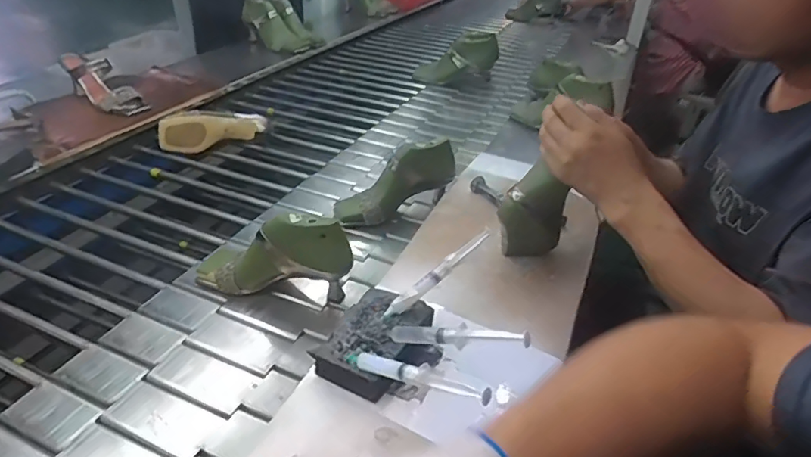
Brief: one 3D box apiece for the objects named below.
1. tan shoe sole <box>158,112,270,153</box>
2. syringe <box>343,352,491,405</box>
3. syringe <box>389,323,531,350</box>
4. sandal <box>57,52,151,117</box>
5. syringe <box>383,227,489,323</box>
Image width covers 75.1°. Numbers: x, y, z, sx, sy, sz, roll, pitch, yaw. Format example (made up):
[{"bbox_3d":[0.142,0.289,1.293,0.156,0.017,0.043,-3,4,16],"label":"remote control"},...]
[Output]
[{"bbox_3d":[-0.408,-0.207,1.134,0.224,0.077,0.065,-11,36,-19],"label":"tan shoe sole"},{"bbox_3d":[0.008,0.138,0.497,0.163,0.018,0.018,4,29,36],"label":"syringe"},{"bbox_3d":[0.050,0.108,0.528,0.153,0.017,0.017,-5,26,33],"label":"syringe"},{"bbox_3d":[-0.677,-0.321,1.176,0.219,0.096,0.088,36,38,-1],"label":"sandal"},{"bbox_3d":[0.039,0.053,0.616,0.160,0.014,0.021,-39,46,-12],"label":"syringe"}]

